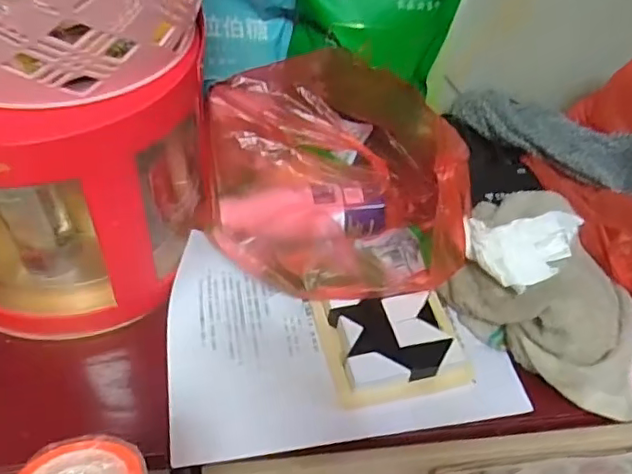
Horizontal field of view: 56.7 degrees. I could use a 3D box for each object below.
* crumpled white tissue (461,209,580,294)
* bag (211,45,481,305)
[{"bbox_3d":[0.191,0.012,0.526,0.101,0.038,0.067,-5,49,-11],"label":"crumpled white tissue"},{"bbox_3d":[0.019,-0.061,0.547,0.228,0.125,0.219,-2,48,-8],"label":"bag"}]

